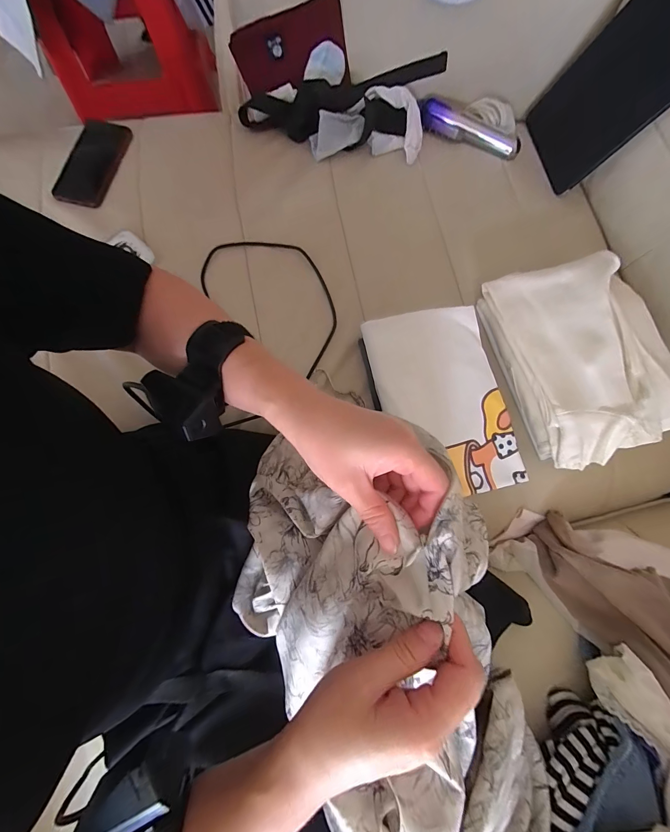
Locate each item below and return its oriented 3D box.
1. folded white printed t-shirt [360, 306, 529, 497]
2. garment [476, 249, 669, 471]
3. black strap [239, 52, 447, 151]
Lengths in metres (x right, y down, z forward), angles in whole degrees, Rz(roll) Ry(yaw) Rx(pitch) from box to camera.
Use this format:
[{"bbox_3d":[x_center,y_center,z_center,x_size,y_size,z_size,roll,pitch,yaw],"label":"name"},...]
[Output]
[{"bbox_3d":[0.141,-0.022,0.441,0.155,0.029,0.245,-13,77,-4],"label":"folded white printed t-shirt"},{"bbox_3d":[0.356,-0.088,0.479,0.224,0.046,0.276,-16,78,-5],"label":"garment"},{"bbox_3d":[0.019,-0.516,0.576,0.348,0.060,0.105,-10,77,-4],"label":"black strap"}]

